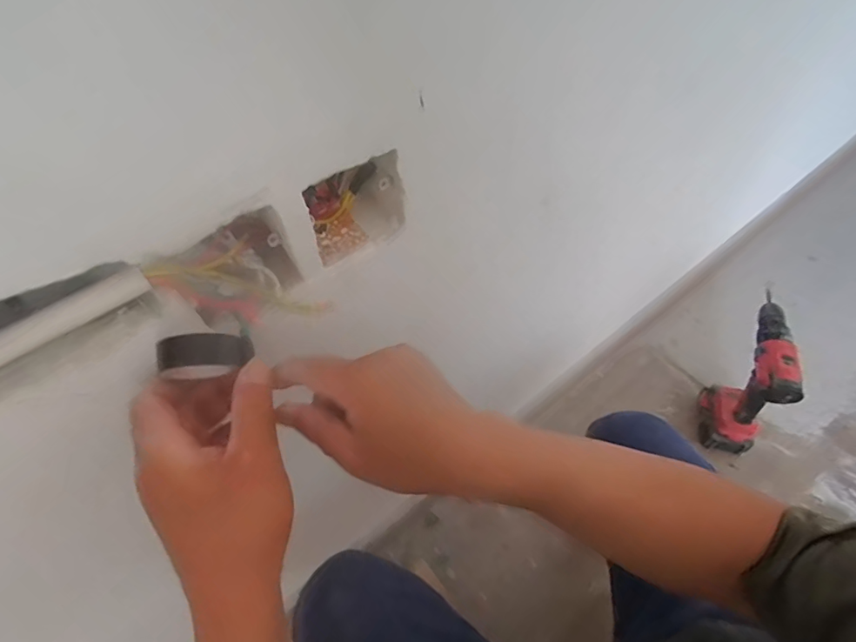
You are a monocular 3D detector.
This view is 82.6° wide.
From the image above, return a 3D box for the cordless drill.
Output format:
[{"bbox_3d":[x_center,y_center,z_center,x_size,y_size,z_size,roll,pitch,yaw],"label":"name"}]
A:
[{"bbox_3d":[0.533,0.099,0.813,0.071,0.243,0.164,11,56,12],"label":"cordless drill"}]

